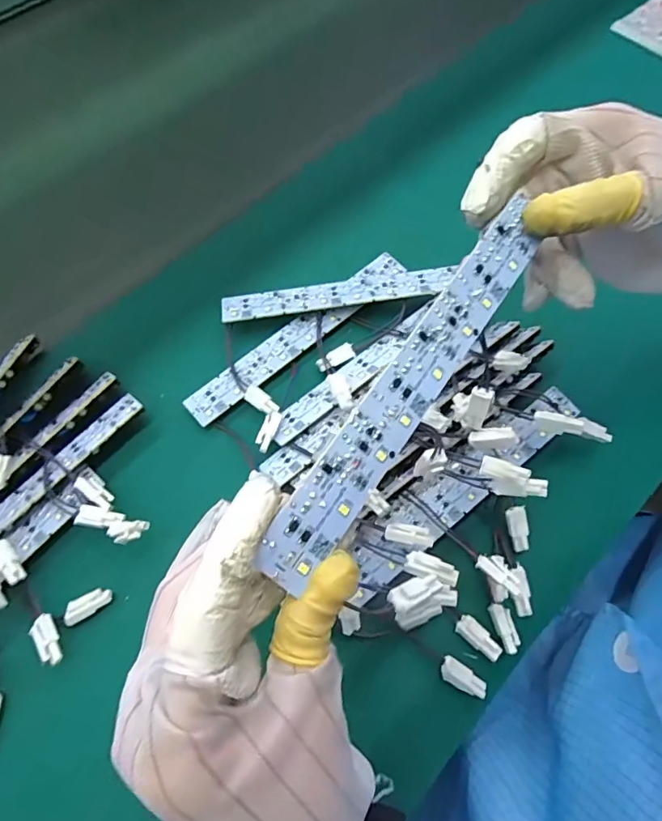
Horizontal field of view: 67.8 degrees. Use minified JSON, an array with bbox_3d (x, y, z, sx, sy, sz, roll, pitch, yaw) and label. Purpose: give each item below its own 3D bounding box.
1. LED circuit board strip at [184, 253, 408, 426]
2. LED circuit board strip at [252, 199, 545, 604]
[{"bbox_3d":[-0.021,-0.056,0.356,0.189,0.010,0.026,-38,71,-16],"label":"LED circuit board strip"},{"bbox_3d":[0.033,-0.014,0.188,0.024,0.004,0.174,43,70,-17],"label":"LED circuit board strip"}]

